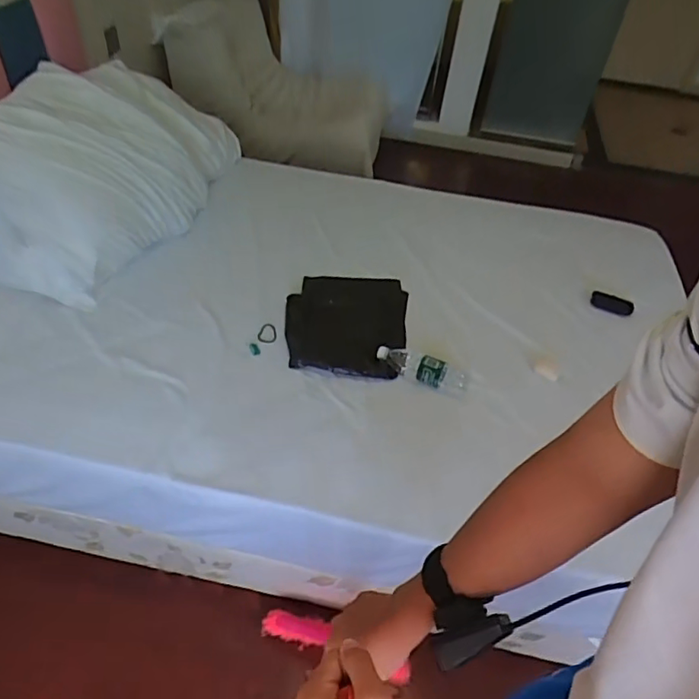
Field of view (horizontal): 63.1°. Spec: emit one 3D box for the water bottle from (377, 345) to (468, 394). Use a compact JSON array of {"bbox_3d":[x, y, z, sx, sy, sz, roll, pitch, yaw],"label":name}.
[{"bbox_3d":[0.167,0.043,1.311,0.219,0.062,0.057,17,47,10],"label":"water bottle"}]

